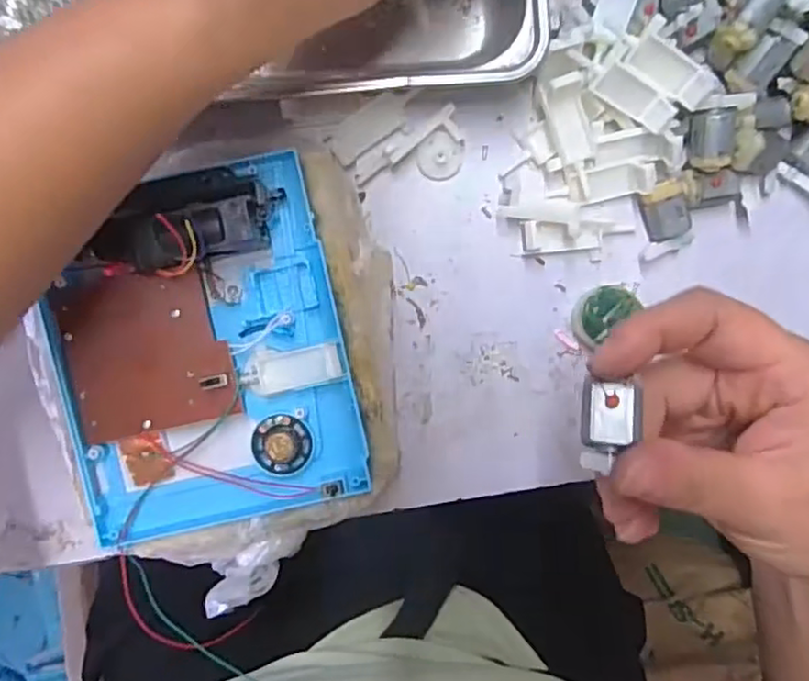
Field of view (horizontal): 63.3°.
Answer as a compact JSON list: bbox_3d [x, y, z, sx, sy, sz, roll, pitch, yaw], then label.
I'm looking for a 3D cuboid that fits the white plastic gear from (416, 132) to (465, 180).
[{"bbox_3d":[0.018,-0.094,0.336,0.022,0.009,0.022,0,93,-1],"label":"white plastic gear"}]

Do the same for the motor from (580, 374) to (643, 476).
[{"bbox_3d":[0.067,0.028,0.217,0.017,0.010,0.029,6,81,18],"label":"motor"}]

